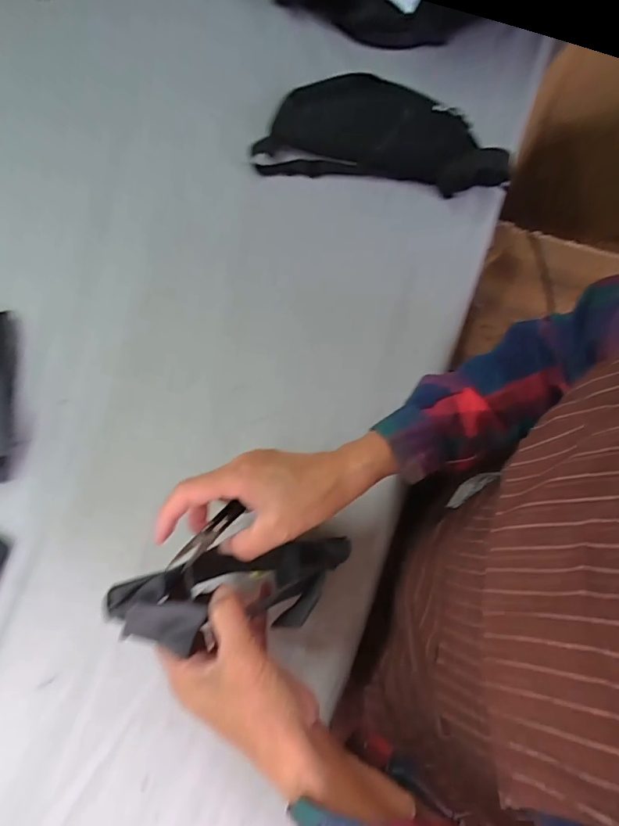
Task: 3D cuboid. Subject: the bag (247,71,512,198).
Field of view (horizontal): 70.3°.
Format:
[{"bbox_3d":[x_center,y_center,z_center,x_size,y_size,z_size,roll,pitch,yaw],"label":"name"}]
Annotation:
[{"bbox_3d":[0.099,-0.376,0.583,0.331,0.076,0.133,10,66,5],"label":"bag"}]

